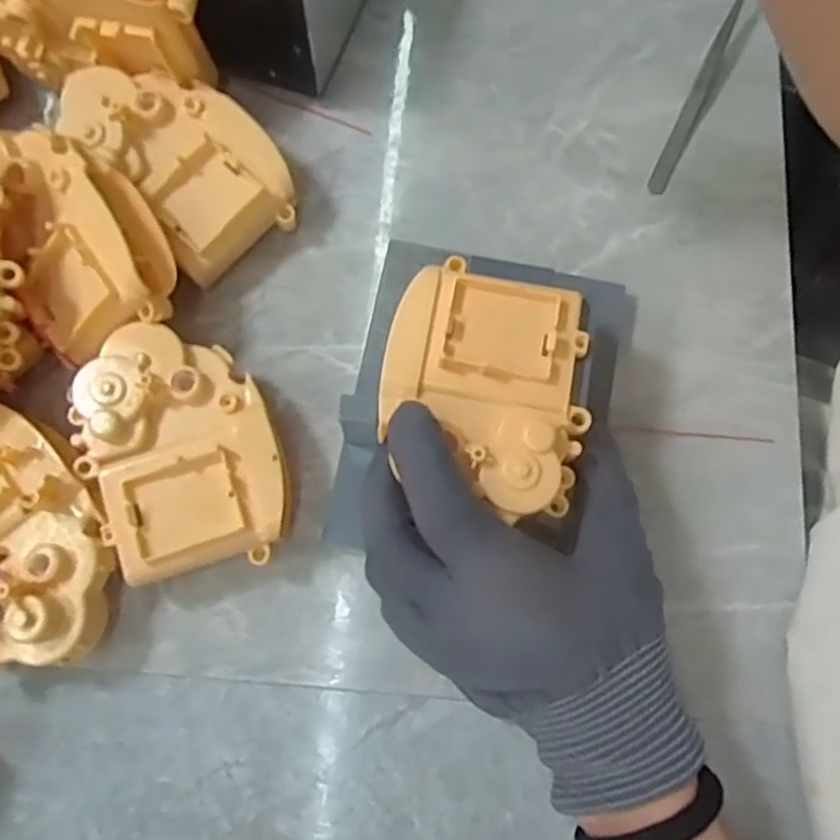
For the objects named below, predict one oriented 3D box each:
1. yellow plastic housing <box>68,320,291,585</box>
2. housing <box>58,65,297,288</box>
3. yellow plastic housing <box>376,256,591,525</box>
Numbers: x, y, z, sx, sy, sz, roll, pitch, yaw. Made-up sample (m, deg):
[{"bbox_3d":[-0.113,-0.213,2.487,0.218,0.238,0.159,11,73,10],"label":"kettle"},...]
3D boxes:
[{"bbox_3d":[-0.094,0.011,0.282,0.072,0.035,0.097,-17,77,-5],"label":"yellow plastic housing"},{"bbox_3d":[-0.103,-0.114,0.315,0.063,0.042,0.096,-42,80,-10],"label":"housing"},{"bbox_3d":[0.023,-0.013,0.251,0.073,0.015,0.085,10,76,2],"label":"yellow plastic housing"}]

